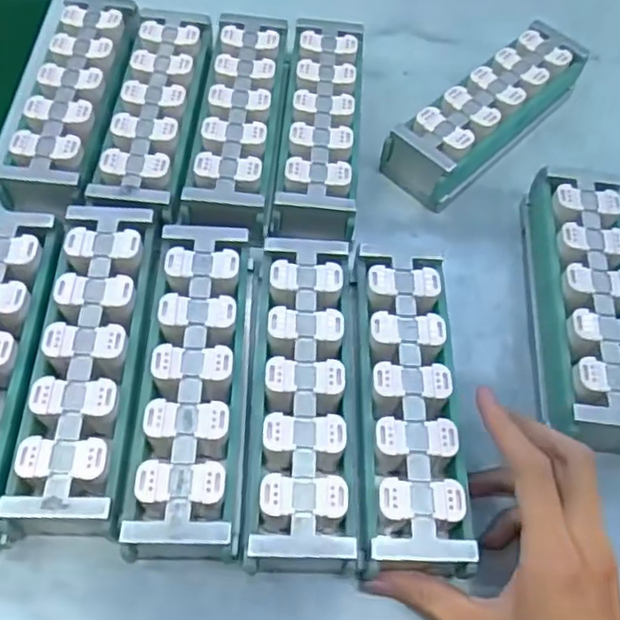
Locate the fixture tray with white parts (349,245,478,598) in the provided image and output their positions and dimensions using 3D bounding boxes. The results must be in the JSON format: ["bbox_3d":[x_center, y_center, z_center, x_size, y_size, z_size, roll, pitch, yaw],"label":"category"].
[{"bbox_3d":[0.059,0.053,0.380,0.066,0.048,0.189,1,59,-2],"label":"fixture tray with white parts"}]

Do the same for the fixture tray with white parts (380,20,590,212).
[{"bbox_3d":[0.141,-0.154,0.506,0.057,0.050,0.190,42,65,18],"label":"fixture tray with white parts"}]

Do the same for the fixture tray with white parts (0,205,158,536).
[{"bbox_3d":[-0.126,0.030,0.377,0.053,0.047,0.192,1,59,-2],"label":"fixture tray with white parts"}]

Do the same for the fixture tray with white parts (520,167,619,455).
[{"bbox_3d":[0.177,-0.003,0.421,0.057,0.048,0.196,8,59,-1],"label":"fixture tray with white parts"}]

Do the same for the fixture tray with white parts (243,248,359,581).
[{"bbox_3d":[-0.003,0.051,0.375,0.056,0.048,0.191,2,59,-2],"label":"fixture tray with white parts"}]

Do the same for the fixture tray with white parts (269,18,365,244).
[{"bbox_3d":[0.009,-0.132,0.484,0.055,0.051,0.204,5,59,0],"label":"fixture tray with white parts"}]

